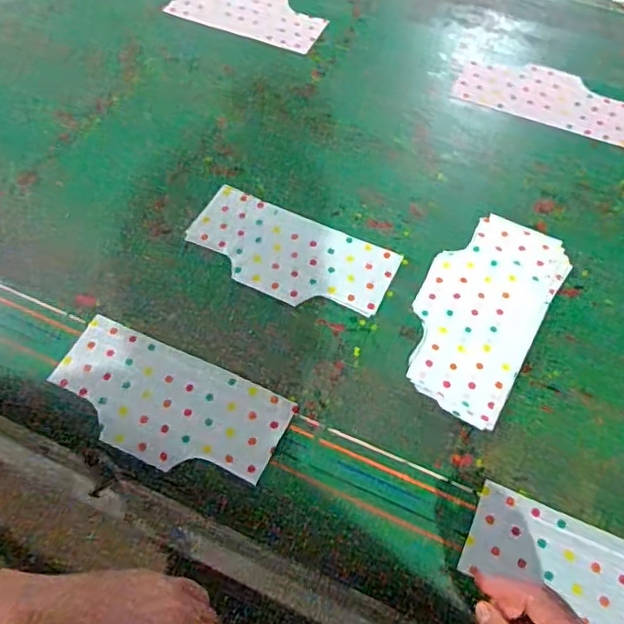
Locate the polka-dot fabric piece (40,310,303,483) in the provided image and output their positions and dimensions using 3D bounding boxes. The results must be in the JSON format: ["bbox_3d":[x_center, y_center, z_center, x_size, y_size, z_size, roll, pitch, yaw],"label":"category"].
[{"bbox_3d":[-0.176,0.108,0.728,0.285,0.007,0.135,22,63,15],"label":"polka-dot fabric piece"}]

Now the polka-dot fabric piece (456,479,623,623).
[{"bbox_3d":[0.303,0.292,0.628,0.290,0.008,0.124,23,62,14],"label":"polka-dot fabric piece"}]

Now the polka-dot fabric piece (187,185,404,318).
[{"bbox_3d":[-0.032,-0.081,0.837,0.282,0.005,0.139,26,61,16],"label":"polka-dot fabric piece"}]

